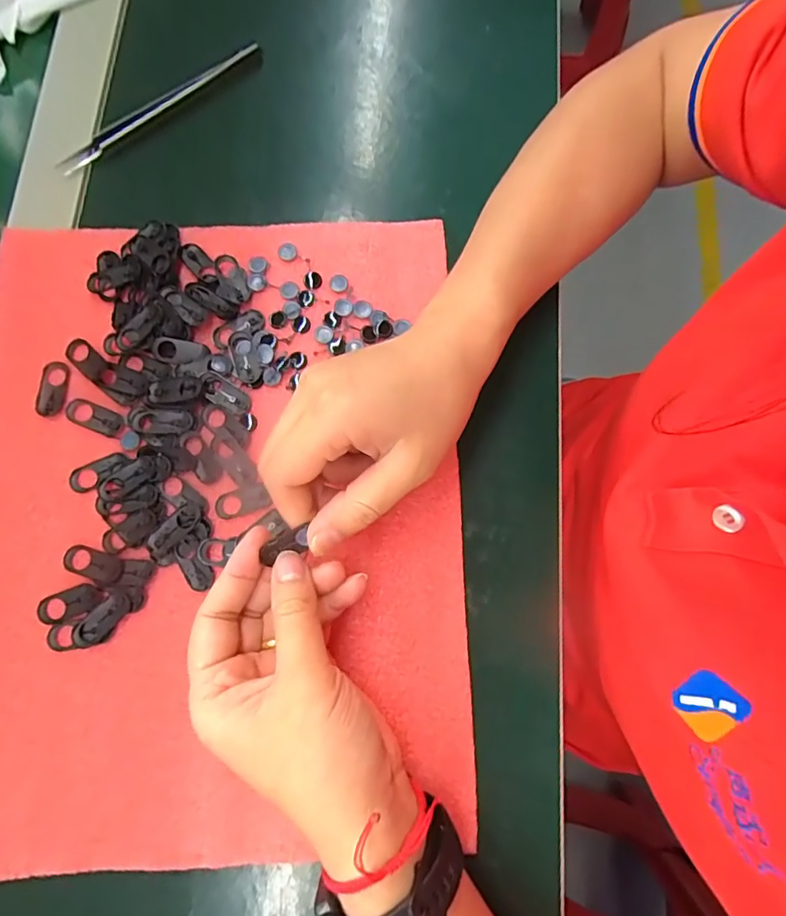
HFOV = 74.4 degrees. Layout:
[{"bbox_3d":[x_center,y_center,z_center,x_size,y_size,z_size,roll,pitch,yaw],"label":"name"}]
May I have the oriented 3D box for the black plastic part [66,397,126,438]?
[{"bbox_3d":[-0.165,-0.022,0.286,0.031,0.004,0.014,21,78,4],"label":"black plastic part"}]

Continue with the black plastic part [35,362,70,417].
[{"bbox_3d":[-0.189,-0.039,0.287,0.014,0.004,0.031,5,77,1],"label":"black plastic part"}]

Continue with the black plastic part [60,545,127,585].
[{"bbox_3d":[-0.156,0.054,0.267,0.031,0.004,0.014,18,78,4],"label":"black plastic part"}]

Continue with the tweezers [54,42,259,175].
[{"bbox_3d":[-0.150,-0.227,0.338,0.150,0.010,0.014,-36,80,-8],"label":"tweezers"}]

